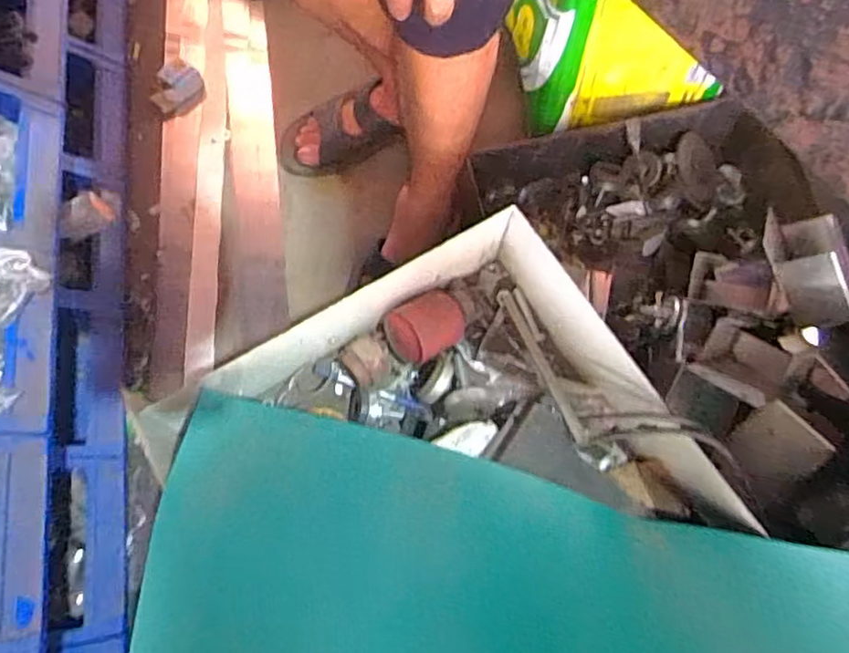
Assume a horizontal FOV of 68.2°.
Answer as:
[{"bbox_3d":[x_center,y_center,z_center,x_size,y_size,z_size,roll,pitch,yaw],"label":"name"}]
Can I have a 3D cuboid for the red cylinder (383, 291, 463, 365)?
[{"bbox_3d":[0.003,0.003,0.663,0.074,0.050,0.066,-29,74,-9],"label":"red cylinder"}]

